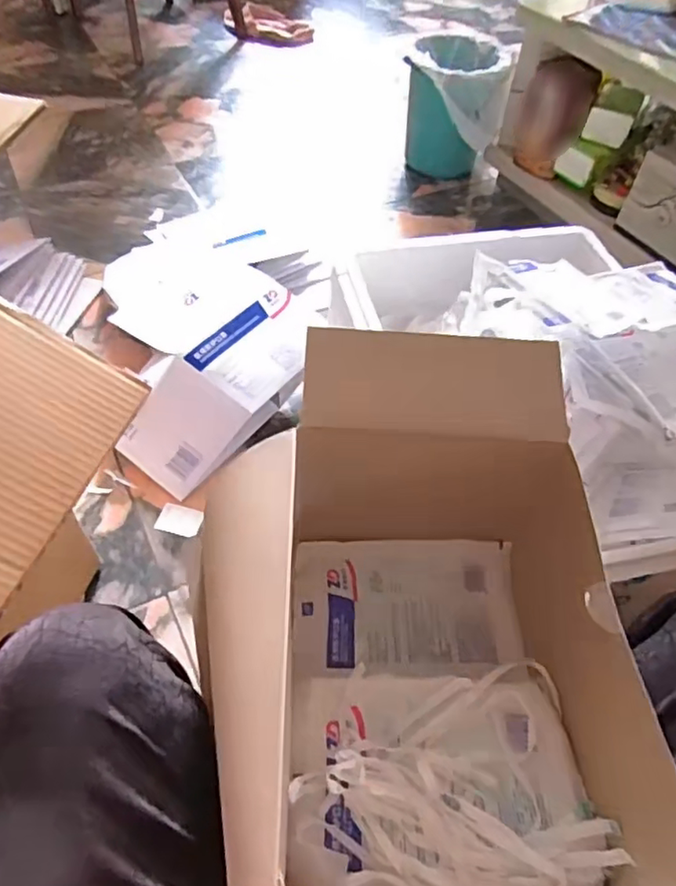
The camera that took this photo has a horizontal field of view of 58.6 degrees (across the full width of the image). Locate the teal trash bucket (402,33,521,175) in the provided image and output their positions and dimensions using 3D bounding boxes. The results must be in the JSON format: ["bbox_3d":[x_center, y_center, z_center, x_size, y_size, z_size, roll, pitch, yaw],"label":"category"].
[{"bbox_3d":[0.296,-0.855,1.570,0.256,0.278,0.204,13,53,6],"label":"teal trash bucket"}]

